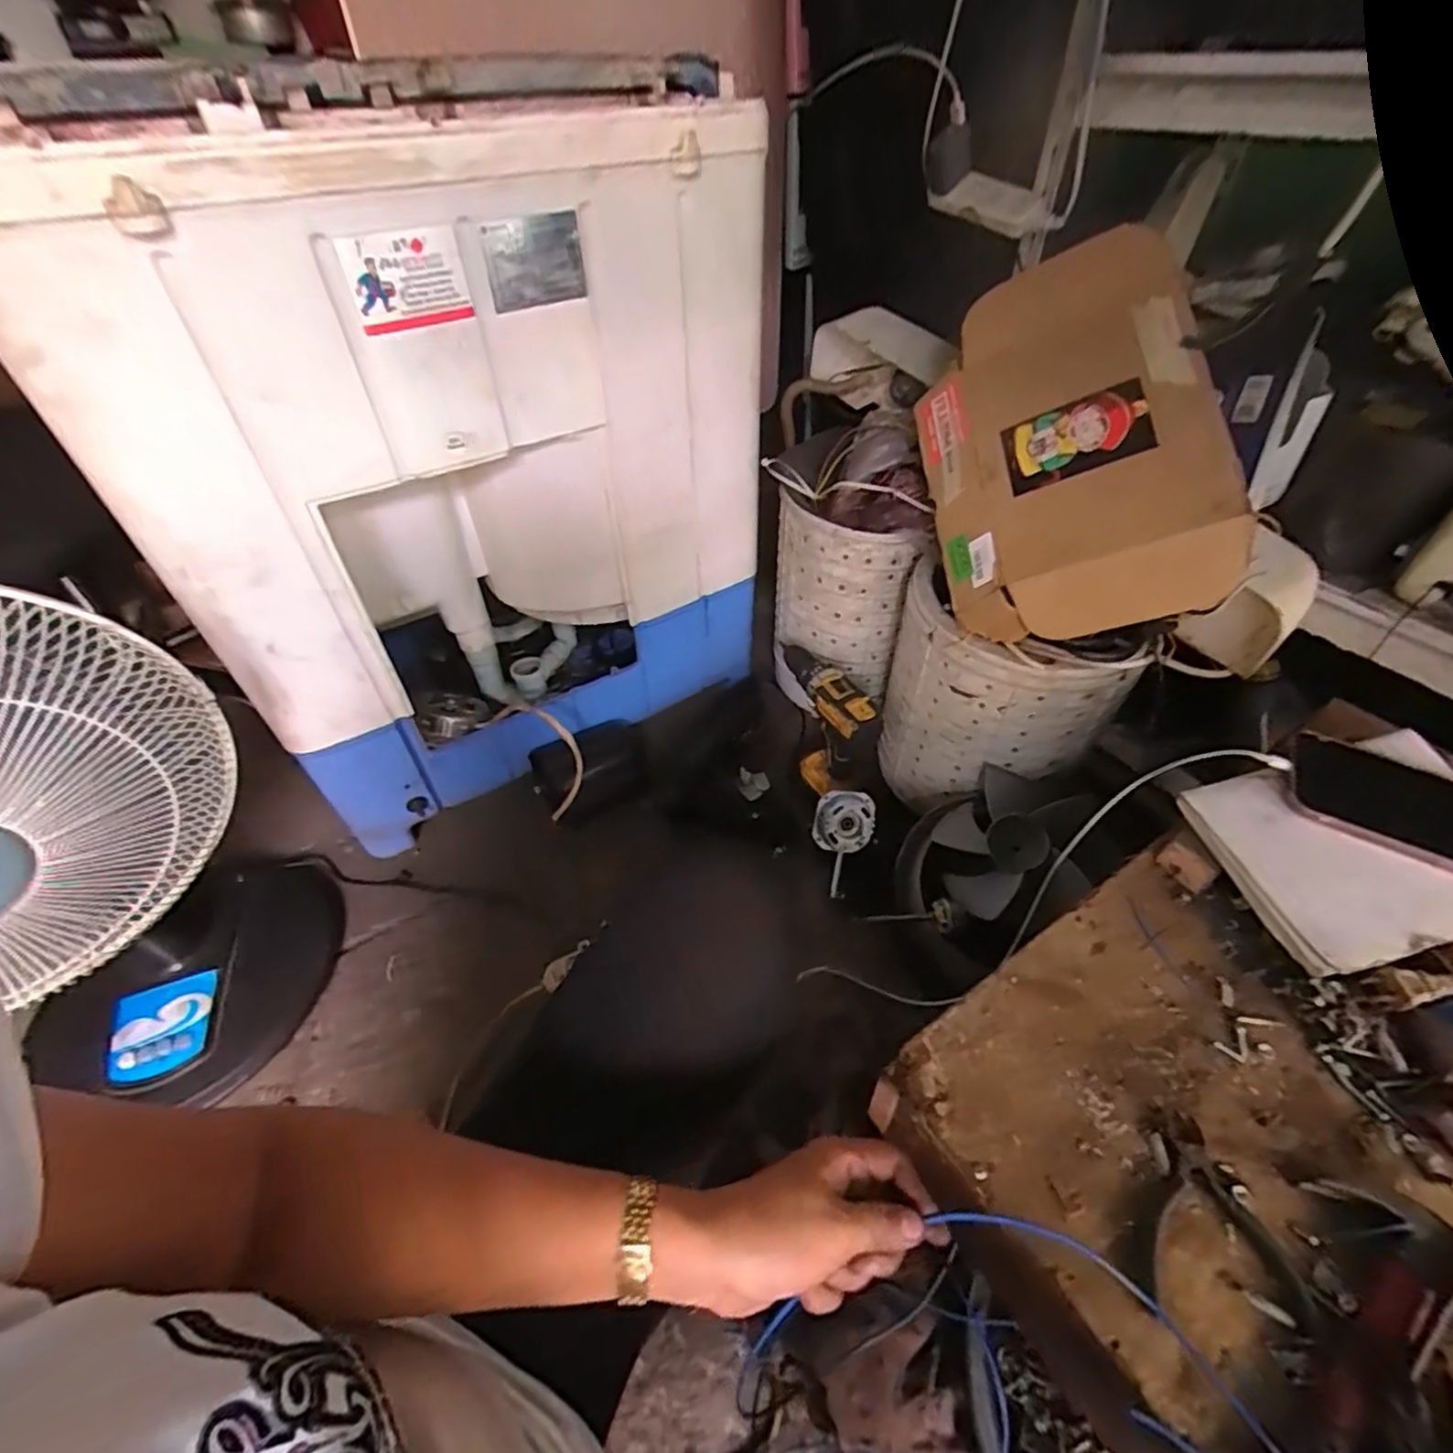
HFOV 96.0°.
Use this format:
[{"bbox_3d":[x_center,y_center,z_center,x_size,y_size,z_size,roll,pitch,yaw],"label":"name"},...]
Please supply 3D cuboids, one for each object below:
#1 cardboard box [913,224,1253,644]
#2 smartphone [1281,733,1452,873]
[{"bbox_3d":[0.329,-0.278,0.655,0.259,0.046,0.380,-15,78,33],"label":"cardboard box"},{"bbox_3d":[0.515,0.063,0.498,0.160,0.014,0.083,21,58,15],"label":"smartphone"}]

